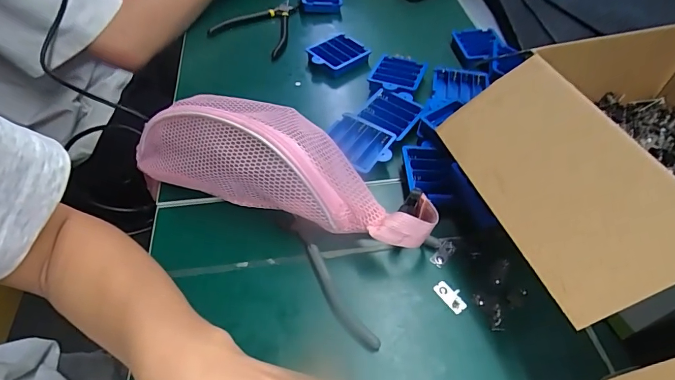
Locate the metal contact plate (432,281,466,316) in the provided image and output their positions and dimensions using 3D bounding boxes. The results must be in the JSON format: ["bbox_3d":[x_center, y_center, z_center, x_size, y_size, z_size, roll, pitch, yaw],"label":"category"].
[{"bbox_3d":[0.099,0.092,0.350,0.017,0.005,0.030,-29,57,-22],"label":"metal contact plate"}]

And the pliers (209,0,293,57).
[{"bbox_3d":[-0.106,-0.250,0.608,0.106,0.023,0.130,23,54,16],"label":"pliers"}]

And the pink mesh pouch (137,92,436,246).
[{"bbox_3d":[-0.066,-0.035,0.389,0.329,0.094,0.098,17,53,12],"label":"pink mesh pouch"}]

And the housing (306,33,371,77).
[{"bbox_3d":[-0.001,-0.186,0.559,0.069,0.022,0.059,-36,60,-26],"label":"housing"}]

